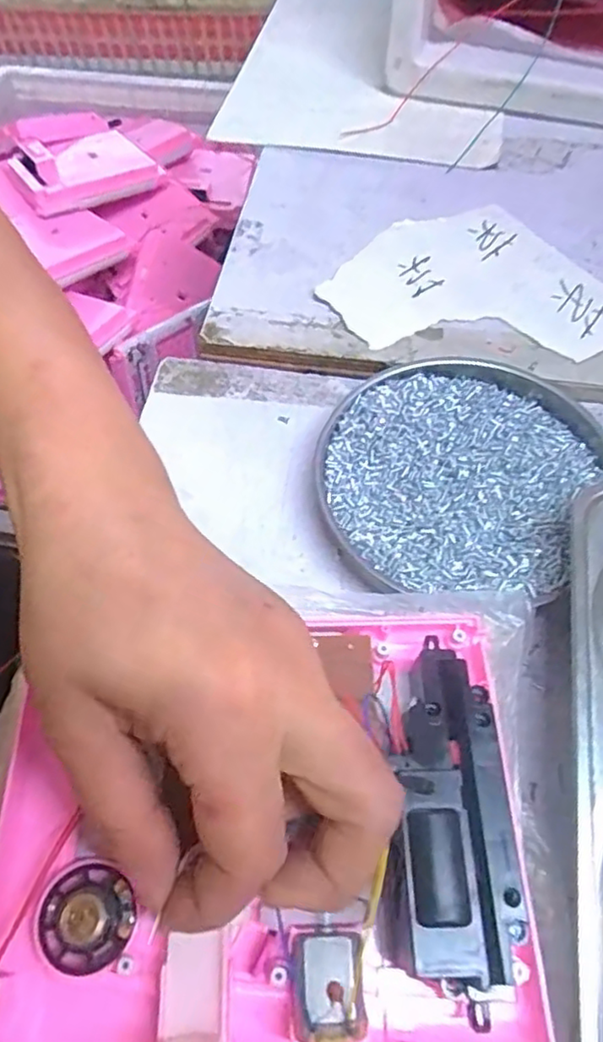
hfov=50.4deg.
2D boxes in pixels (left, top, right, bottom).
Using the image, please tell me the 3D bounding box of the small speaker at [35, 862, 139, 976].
[{"bbox_3d":[-0.065,0.118,0.191,0.028,0.008,0.027,9,59,7],"label":"small speaker"}]

